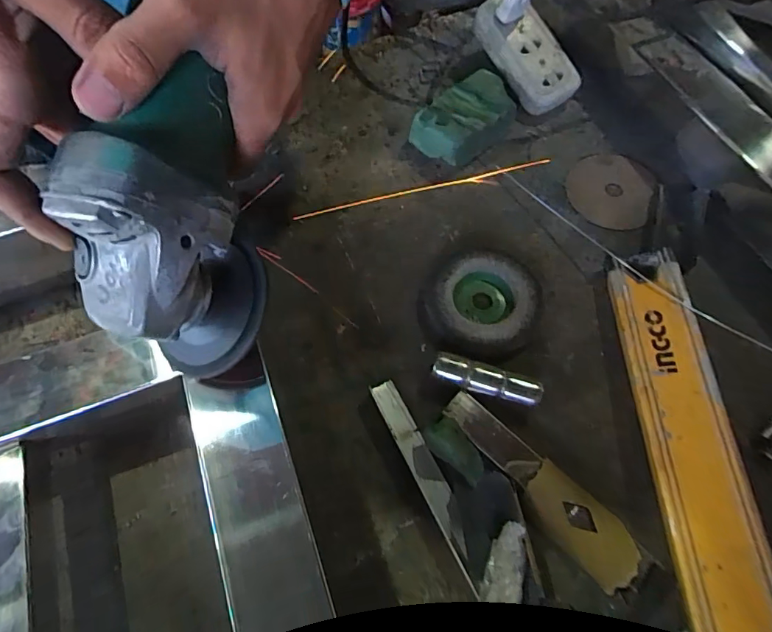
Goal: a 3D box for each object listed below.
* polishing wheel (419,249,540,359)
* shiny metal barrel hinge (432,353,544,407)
[{"bbox_3d":[0.076,-0.010,0.376,0.087,0.018,0.091,0,65,0],"label":"polishing wheel"},{"bbox_3d":[0.072,0.047,0.346,0.076,0.023,0.020,16,66,8],"label":"shiny metal barrel hinge"}]

